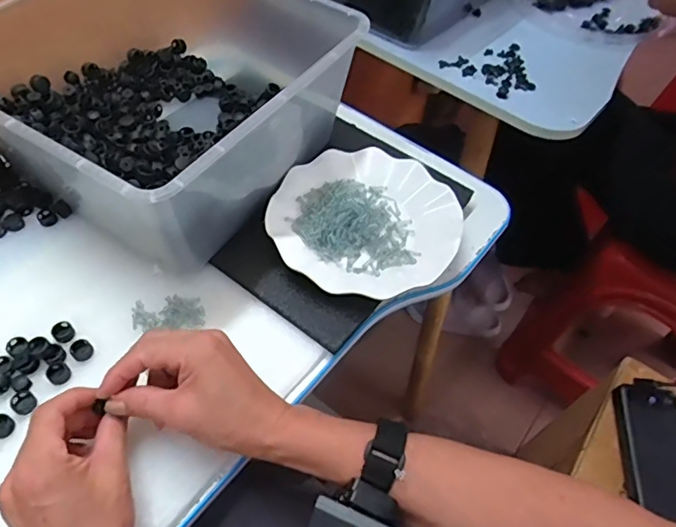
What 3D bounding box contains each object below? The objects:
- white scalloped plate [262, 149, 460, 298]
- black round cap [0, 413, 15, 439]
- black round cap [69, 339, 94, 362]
[{"bbox_3d":[0.024,-0.044,0.532,0.178,0.022,0.175,2,54,-3],"label":"white scalloped plate"},{"bbox_3d":[-0.258,0.124,0.411,0.017,0.009,0.016,2,54,-3],"label":"black round cap"},{"bbox_3d":[-0.217,0.073,0.454,0.016,0.008,0.019,-35,64,-26],"label":"black round cap"}]

